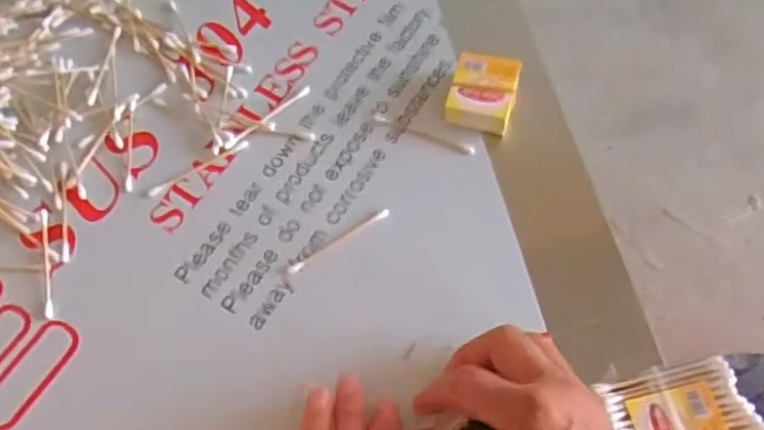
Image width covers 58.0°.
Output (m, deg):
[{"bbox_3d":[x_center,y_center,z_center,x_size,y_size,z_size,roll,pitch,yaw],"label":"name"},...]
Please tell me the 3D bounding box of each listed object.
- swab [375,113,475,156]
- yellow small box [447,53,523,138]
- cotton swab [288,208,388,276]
[{"bbox_3d":[0.027,-0.054,0.454,0.071,0.004,0.008,22,67,13],"label":"swab"},{"bbox_3d":[0.066,-0.077,0.449,0.041,0.025,0.048,13,66,9],"label":"yellow small box"},{"bbox_3d":[-0.026,0.016,0.424,0.071,0.004,0.006,-30,67,-11],"label":"cotton swab"}]

